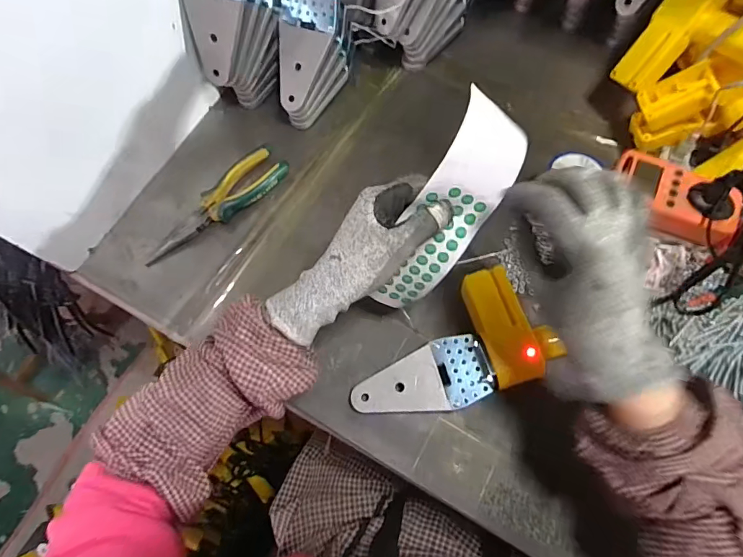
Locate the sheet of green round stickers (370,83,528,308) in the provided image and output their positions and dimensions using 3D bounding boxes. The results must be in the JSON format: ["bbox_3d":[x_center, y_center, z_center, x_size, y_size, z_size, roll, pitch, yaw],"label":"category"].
[{"bbox_3d":[0.065,-0.047,0.365,0.058,0.041,0.193,29,116,11],"label":"sheet of green round stickers"}]

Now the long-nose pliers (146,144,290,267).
[{"bbox_3d":[-0.184,-0.086,0.514,0.191,0.023,0.046,-41,74,-12],"label":"long-nose pliers"}]

